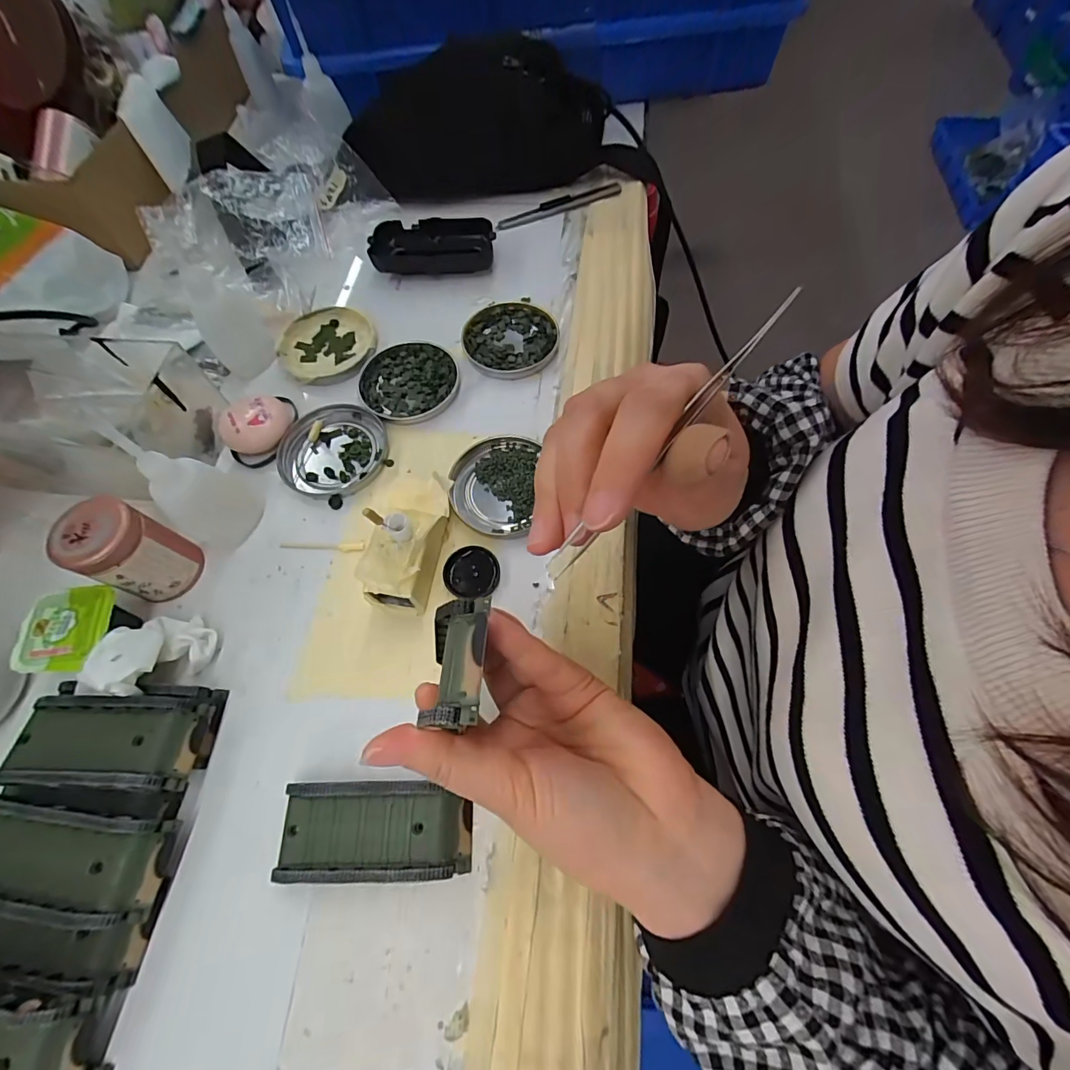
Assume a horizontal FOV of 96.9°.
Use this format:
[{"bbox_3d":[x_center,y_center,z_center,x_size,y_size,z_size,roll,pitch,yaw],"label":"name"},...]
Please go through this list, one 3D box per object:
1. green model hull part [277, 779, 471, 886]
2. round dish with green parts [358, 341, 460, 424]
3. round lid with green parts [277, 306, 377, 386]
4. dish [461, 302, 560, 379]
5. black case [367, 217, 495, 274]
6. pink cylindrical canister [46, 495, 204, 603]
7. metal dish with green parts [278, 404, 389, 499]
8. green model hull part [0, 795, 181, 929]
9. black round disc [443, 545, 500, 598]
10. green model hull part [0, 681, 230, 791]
[{"bbox_3d":[-0.082,0.152,0.246,0.097,0.019,0.043,-2,65,1],"label":"green model hull part"},{"bbox_3d":[-0.100,-0.122,0.379,0.077,0.009,0.076,-1,65,1],"label":"round dish with green parts"},{"bbox_3d":[-0.175,-0.159,0.403,0.078,0.016,0.077,-1,65,1],"label":"round lid with green parts"},{"bbox_3d":[-0.021,-0.164,0.394,0.077,0.010,0.077,-1,65,1],"label":"dish"},{"bbox_3d":[-0.093,-0.264,0.436,0.108,0.026,0.048,-3,65,0],"label":"black case"},{"bbox_3d":[-0.249,0.010,0.293,0.043,0.062,0.043,-1,65,1],"label":"pink cylindrical canister"},{"bbox_3d":[-0.151,-0.062,0.356,0.076,0.010,0.079,-1,65,1],"label":"metal dish with green parts"},{"bbox_3d":[-0.234,0.162,0.240,0.093,0.030,0.044,7,65,5],"label":"green model hull part"},{"bbox_3d":[-0.041,0.023,0.309,0.035,0.004,0.034,-1,65,1],"label":"black round disc"},{"bbox_3d":[-0.232,0.109,0.262,0.094,0.035,0.051,1,65,2],"label":"green model hull part"}]

